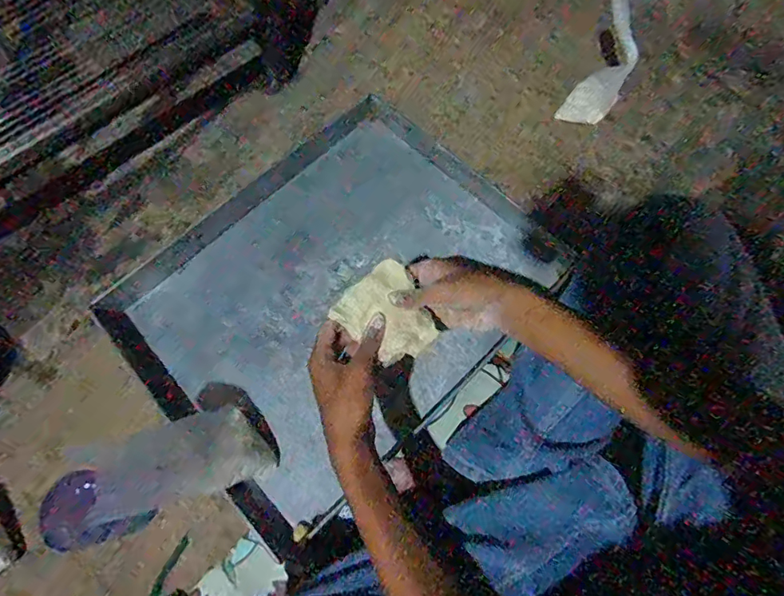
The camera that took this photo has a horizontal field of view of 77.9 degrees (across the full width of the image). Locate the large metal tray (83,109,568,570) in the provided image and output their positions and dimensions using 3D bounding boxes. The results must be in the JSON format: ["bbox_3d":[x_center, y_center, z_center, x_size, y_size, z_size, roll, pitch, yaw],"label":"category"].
[{"bbox_3d":[-0.081,-0.020,0.675,0.533,0.032,0.432,-43,72,-12],"label":"large metal tray"}]

